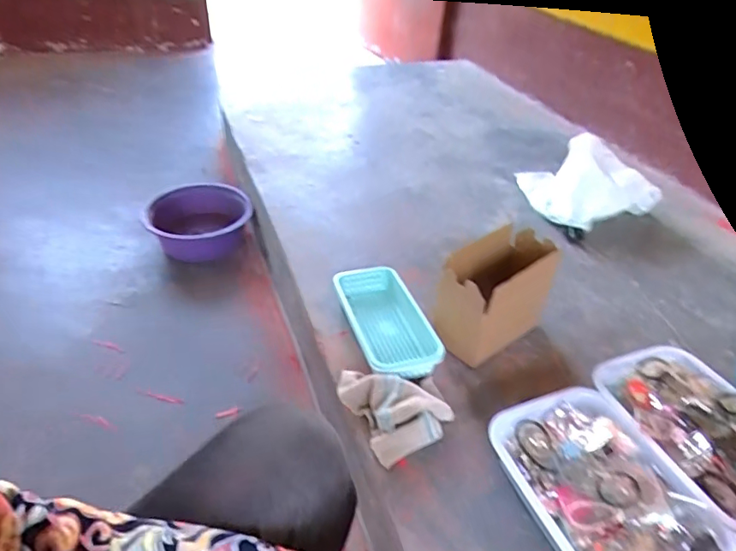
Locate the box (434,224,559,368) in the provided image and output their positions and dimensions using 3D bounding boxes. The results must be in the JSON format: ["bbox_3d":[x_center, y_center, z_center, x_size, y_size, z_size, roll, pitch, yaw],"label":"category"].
[{"bbox_3d":[0.222,0.044,0.884,0.212,0.195,0.108,-28,48,-34],"label":"box"}]

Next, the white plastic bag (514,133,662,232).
[{"bbox_3d":[0.567,-0.233,1.269,0.283,0.165,0.272,2,38,-1],"label":"white plastic bag"}]

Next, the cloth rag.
[{"bbox_3d":[0.048,0.192,0.795,0.158,0.063,0.161,-13,41,-20],"label":"cloth rag"}]

